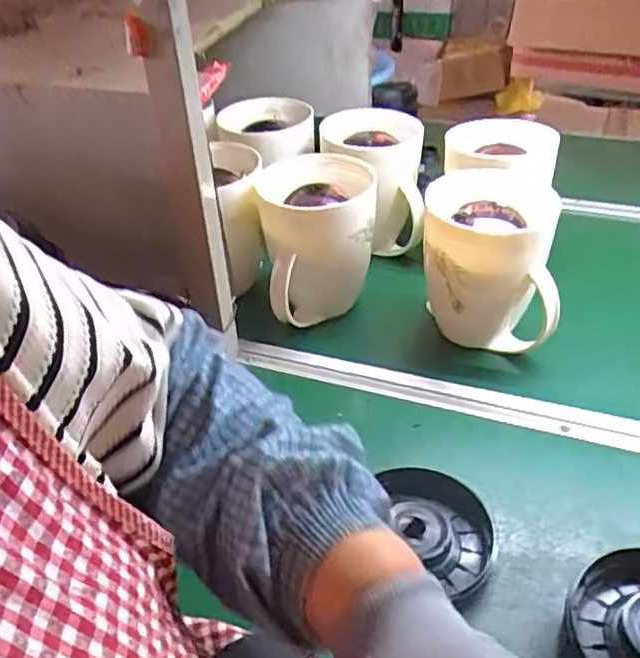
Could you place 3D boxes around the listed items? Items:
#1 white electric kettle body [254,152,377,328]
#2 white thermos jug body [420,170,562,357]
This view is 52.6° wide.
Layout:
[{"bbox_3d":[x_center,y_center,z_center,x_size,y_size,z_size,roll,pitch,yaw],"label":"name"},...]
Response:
[{"bbox_3d":[-0.006,-0.111,0.766,0.131,0.161,0.133,-5,36,-5],"label":"white electric kettle body"},{"bbox_3d":[0.187,-0.064,0.723,0.143,0.205,0.122,8,37,12],"label":"white thermos jug body"}]

